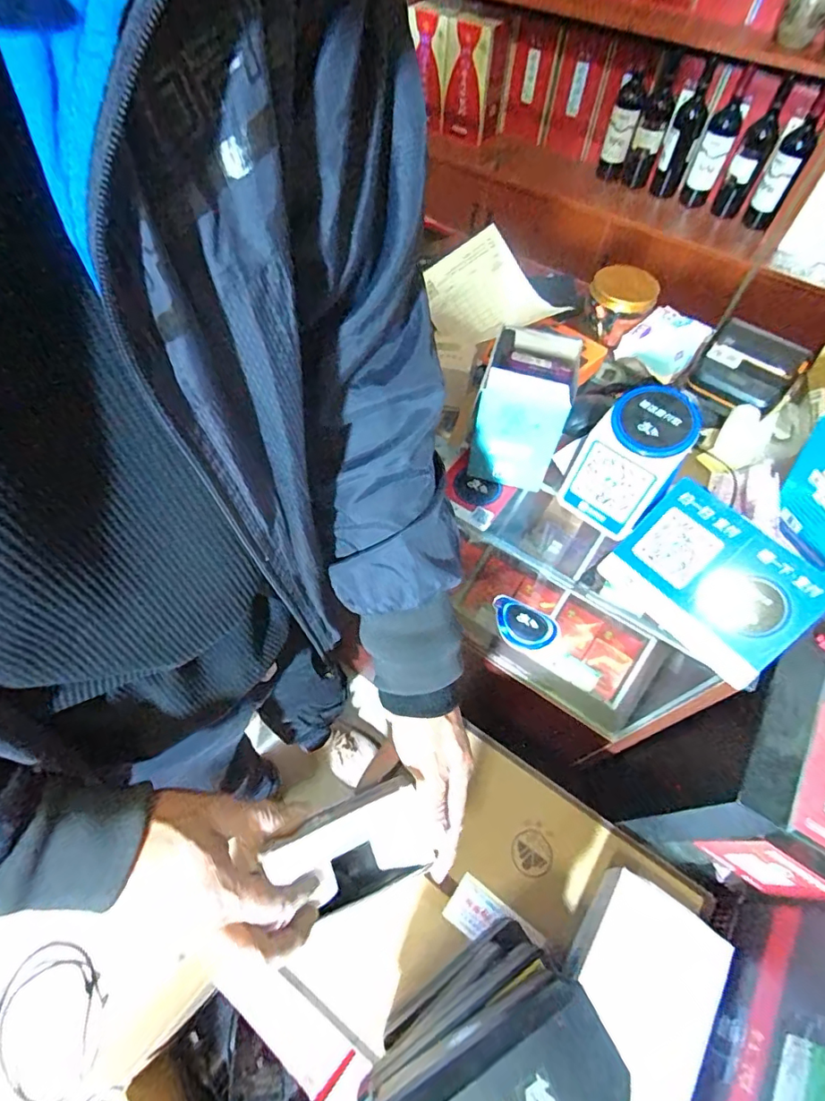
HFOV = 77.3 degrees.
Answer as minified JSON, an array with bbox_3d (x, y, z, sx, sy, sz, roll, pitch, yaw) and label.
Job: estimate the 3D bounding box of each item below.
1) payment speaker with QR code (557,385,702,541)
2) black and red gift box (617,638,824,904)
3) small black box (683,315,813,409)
[{"bbox_3d":[0.211,-0.090,0.504,0.090,0.105,0.097,37,64,19],"label":"payment speaker with QR code"},{"bbox_3d":[0.344,0.230,0.532,0.132,0.256,0.174,28,62,14],"label":"black and red gift box"},{"bbox_3d":[0.413,-0.226,0.638,0.104,0.038,0.114,38,65,19],"label":"small black box"}]

